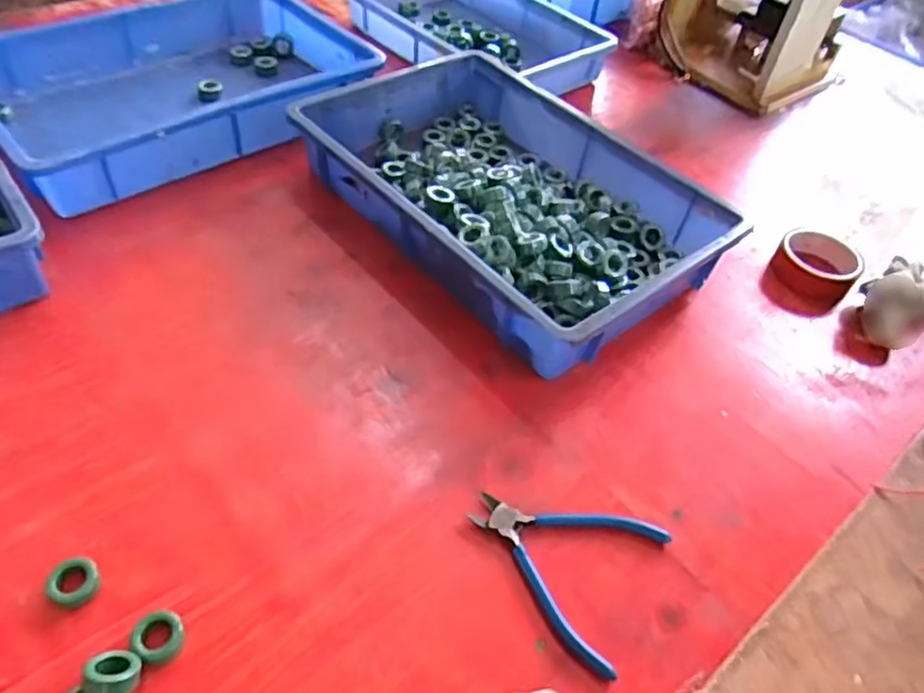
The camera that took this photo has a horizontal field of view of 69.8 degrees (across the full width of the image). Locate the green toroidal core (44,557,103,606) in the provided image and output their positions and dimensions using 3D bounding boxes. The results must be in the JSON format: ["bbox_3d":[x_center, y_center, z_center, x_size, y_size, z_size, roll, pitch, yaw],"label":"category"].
[{"bbox_3d":[-0.258,0.157,0.441,0.030,0.014,0.030,4,46,-4],"label":"green toroidal core"}]

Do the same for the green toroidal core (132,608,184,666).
[{"bbox_3d":[-0.194,0.186,0.424,0.030,0.015,0.029,4,46,-4],"label":"green toroidal core"}]

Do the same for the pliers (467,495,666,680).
[{"bbox_3d":[0.070,0.155,0.491,0.135,0.013,0.118,25,48,16],"label":"pliers"}]

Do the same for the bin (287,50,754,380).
[{"bbox_3d":[0.046,-0.167,0.738,0.287,0.091,0.442,-30,57,-31],"label":"bin"}]

